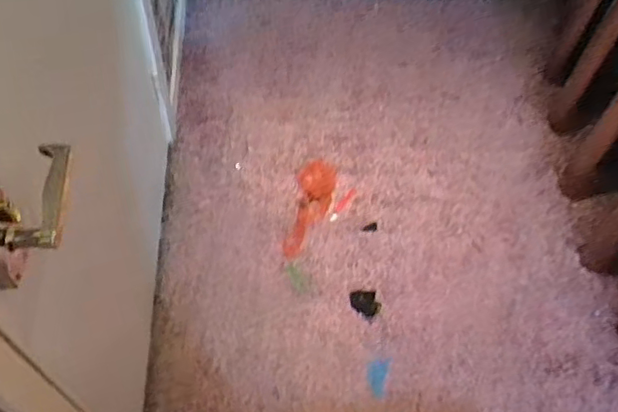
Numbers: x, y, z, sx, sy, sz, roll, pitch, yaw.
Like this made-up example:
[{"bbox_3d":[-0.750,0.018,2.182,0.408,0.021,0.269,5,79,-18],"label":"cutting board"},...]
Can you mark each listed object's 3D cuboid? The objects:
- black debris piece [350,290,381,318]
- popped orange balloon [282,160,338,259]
[{"bbox_3d":[0.145,0.246,1.533,0.067,0.020,0.080,-15,60,-14],"label":"black debris piece"},{"bbox_3d":[0.007,-0.001,1.697,0.113,0.050,0.341,11,57,2],"label":"popped orange balloon"}]

